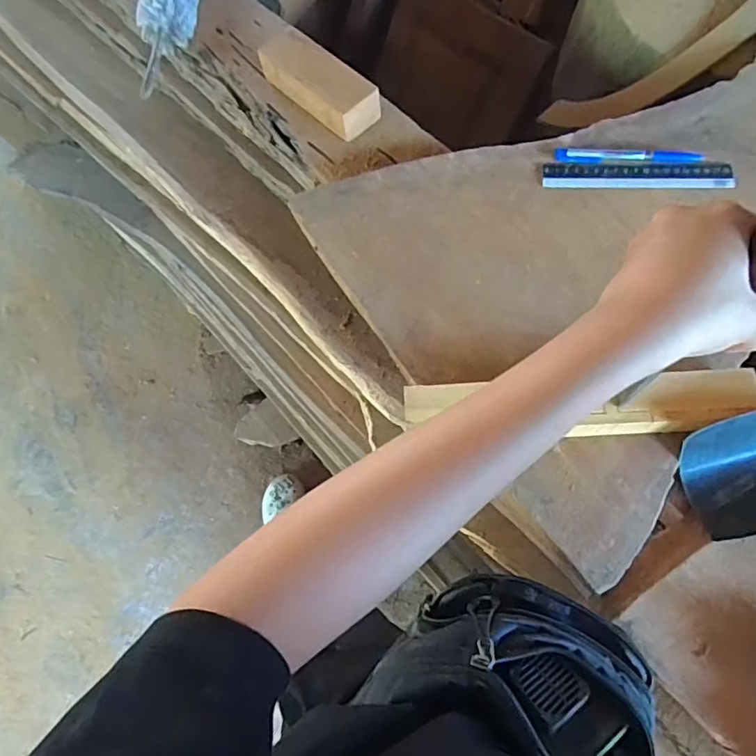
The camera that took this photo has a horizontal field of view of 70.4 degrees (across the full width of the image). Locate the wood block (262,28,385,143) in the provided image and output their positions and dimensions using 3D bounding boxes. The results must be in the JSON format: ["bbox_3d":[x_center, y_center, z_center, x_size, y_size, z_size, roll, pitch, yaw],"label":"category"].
[{"bbox_3d":[-0.074,-0.349,0.636,0.164,0.047,0.060,43,78,15],"label":"wood block"}]

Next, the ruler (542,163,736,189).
[{"bbox_3d":[0.265,-0.207,0.549,0.184,0.005,0.034,2,69,6],"label":"ruler"}]

